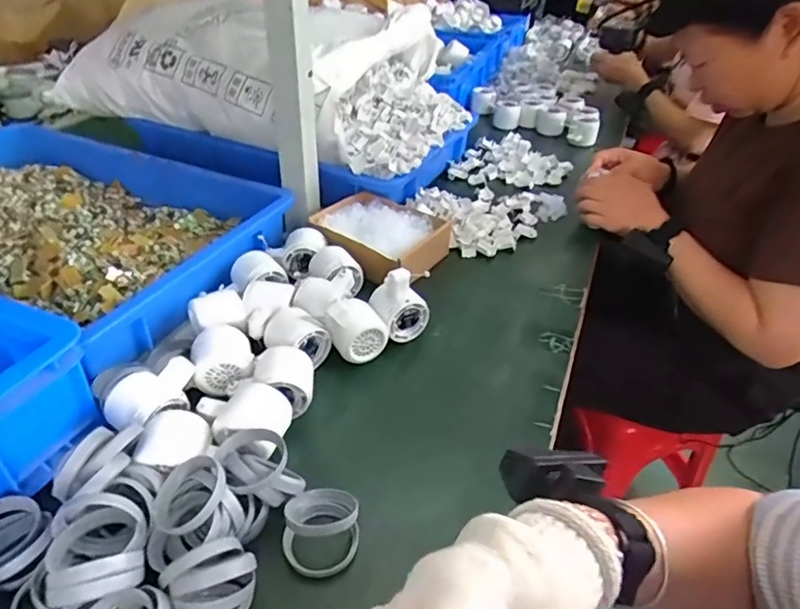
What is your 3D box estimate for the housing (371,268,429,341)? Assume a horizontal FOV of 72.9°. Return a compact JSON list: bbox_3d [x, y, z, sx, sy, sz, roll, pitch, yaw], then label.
[{"bbox_3d":[-0.001,-0.003,0.616,0.050,0.079,0.045,-20,44,-28],"label":"housing"}]

